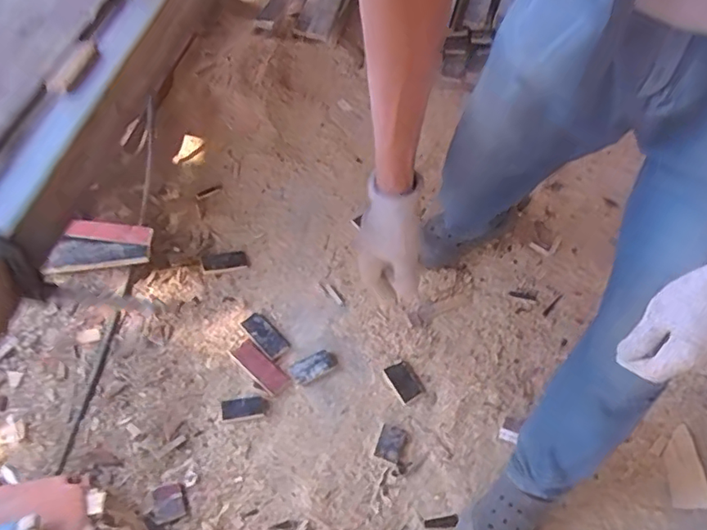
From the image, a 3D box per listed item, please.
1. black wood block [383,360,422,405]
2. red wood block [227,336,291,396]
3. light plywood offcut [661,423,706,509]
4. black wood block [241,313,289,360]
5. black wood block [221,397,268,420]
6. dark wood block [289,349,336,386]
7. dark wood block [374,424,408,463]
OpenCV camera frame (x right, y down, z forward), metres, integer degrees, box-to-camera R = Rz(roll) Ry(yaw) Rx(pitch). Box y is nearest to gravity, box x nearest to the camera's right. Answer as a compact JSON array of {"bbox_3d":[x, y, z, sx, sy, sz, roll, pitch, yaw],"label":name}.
[{"bbox_3d":[0.101,0.239,1.142,0.054,0.022,0.082,-29,59,-15],"label":"black wood block"},{"bbox_3d":[-0.197,0.211,1.160,0.139,0.014,0.055,38,66,26],"label":"red wood block"},{"bbox_3d":[0.618,0.377,1.039,0.071,0.011,0.145,3,55,0],"label":"light plywood offcut"},{"bbox_3d":[-0.193,0.153,1.205,0.050,0.016,0.115,-39,61,-20],"label":"black wood block"},{"bbox_3d":[-0.216,0.285,1.100,0.087,0.015,0.041,-10,56,-2],"label":"black wood block"},{"bbox_3d":[-0.083,0.215,1.162,0.093,0.012,0.052,-27,58,-13],"label":"dark wood block"},{"bbox_3d":[0.071,0.346,1.077,0.051,0.013,0.066,16,59,15],"label":"dark wood block"}]

